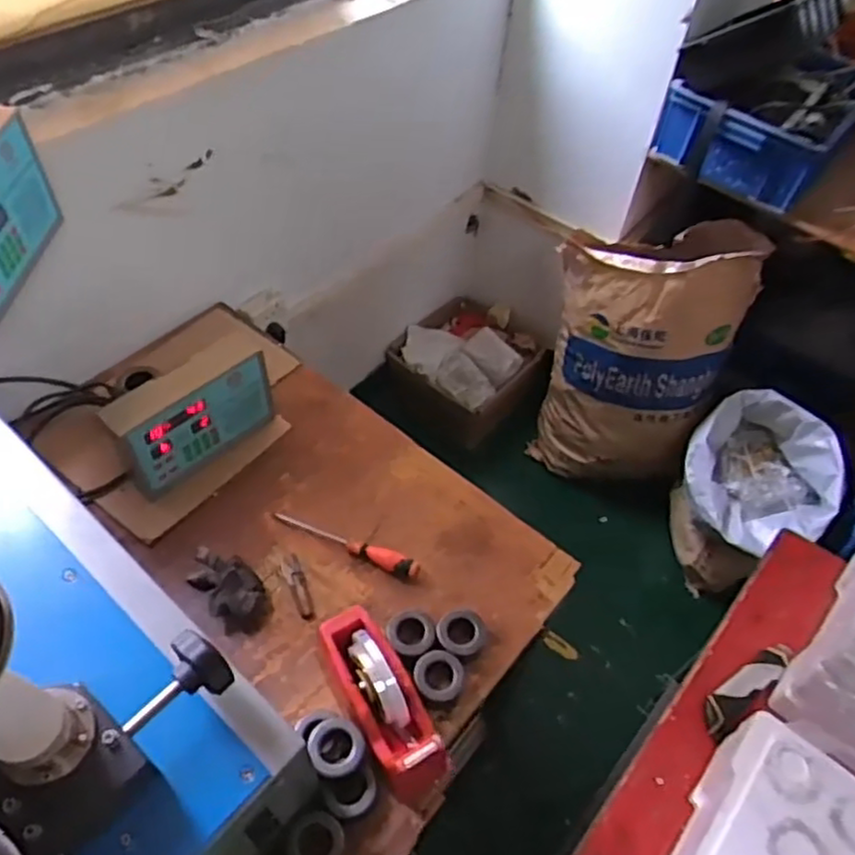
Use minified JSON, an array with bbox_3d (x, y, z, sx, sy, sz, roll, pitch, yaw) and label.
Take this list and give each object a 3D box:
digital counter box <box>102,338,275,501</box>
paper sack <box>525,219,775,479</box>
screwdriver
[{"bbox_3d":[-0.336,-0.016,1.024,0.072,0.159,0.229,40,59,23],"label":"digital counter box"},{"bbox_3d":[0.479,-0.173,1.670,0.410,0.599,0.313,26,54,14],"label":"paper sack"},{"bbox_3d":[-0.111,0.161,0.981,0.216,0.028,0.027,19,53,15],"label":"screwdriver"}]

